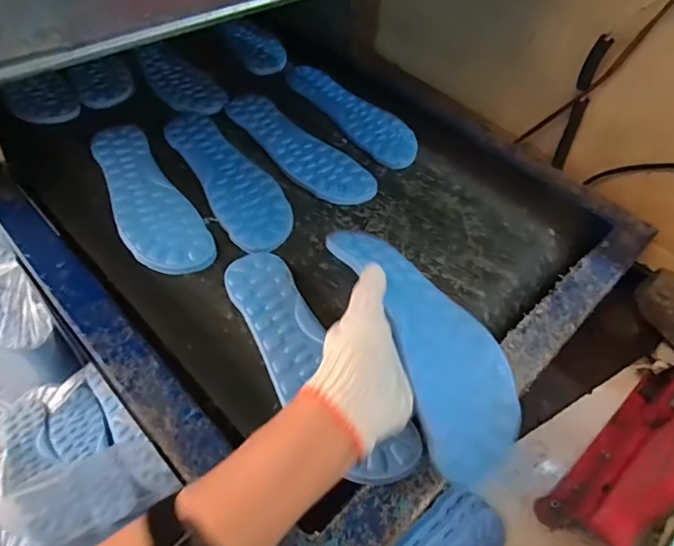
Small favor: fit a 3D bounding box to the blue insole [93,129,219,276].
[{"bbox_3d":[-0.229,-0.094,0.580,0.082,0.008,0.260,-26,58,-24],"label":"blue insole"}]

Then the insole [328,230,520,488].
[{"bbox_3d":[0.071,0.043,0.414,0.081,0.045,0.241,-16,58,-18],"label":"insole"}]

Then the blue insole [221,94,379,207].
[{"bbox_3d":[-0.060,-0.173,0.666,0.085,0.004,0.265,-35,62,-29],"label":"blue insole"}]

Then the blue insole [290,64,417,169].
[{"bbox_3d":[0.019,-0.243,0.731,0.082,0.008,0.271,-29,59,-26],"label":"blue insole"}]

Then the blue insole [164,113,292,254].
[{"bbox_3d":[-0.135,-0.124,0.619,0.082,0.004,0.266,-23,57,-22],"label":"blue insole"}]

